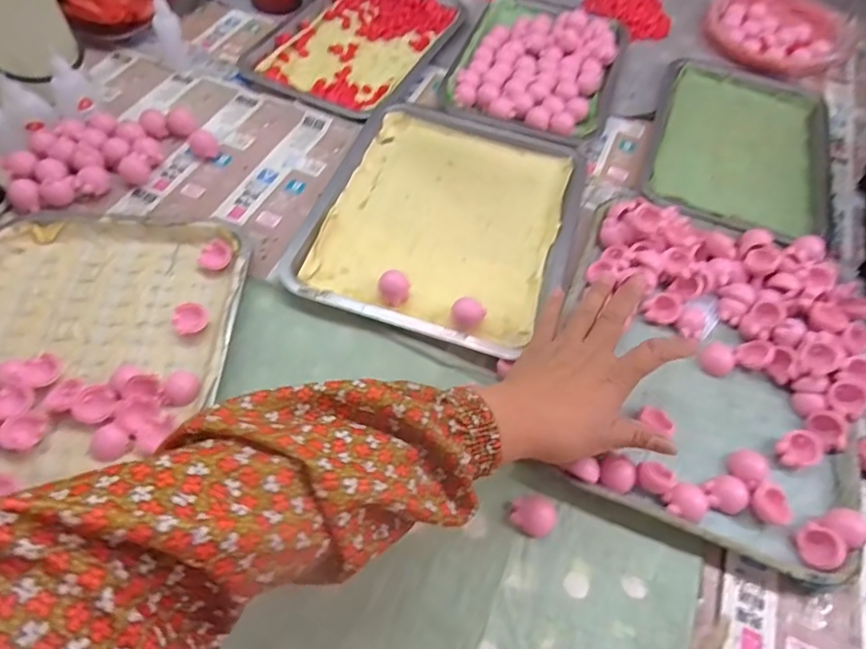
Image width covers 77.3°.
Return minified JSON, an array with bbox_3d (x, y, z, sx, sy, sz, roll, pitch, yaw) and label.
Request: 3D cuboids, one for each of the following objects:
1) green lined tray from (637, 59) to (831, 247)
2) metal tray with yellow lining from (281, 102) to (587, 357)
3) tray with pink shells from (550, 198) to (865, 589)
[{"bbox_3d":[0.376,-0.223,0.674,0.205,0.029,0.319,17,58,8],"label":"green lined tray"},{"bbox_3d":[0.018,-0.119,0.577,0.253,0.031,0.310,16,58,7],"label":"metal tray with yellow lining"},{"bbox_3d":[0.246,0.025,0.486,0.257,0.044,0.326,22,59,11],"label":"tray with pink shells"}]

